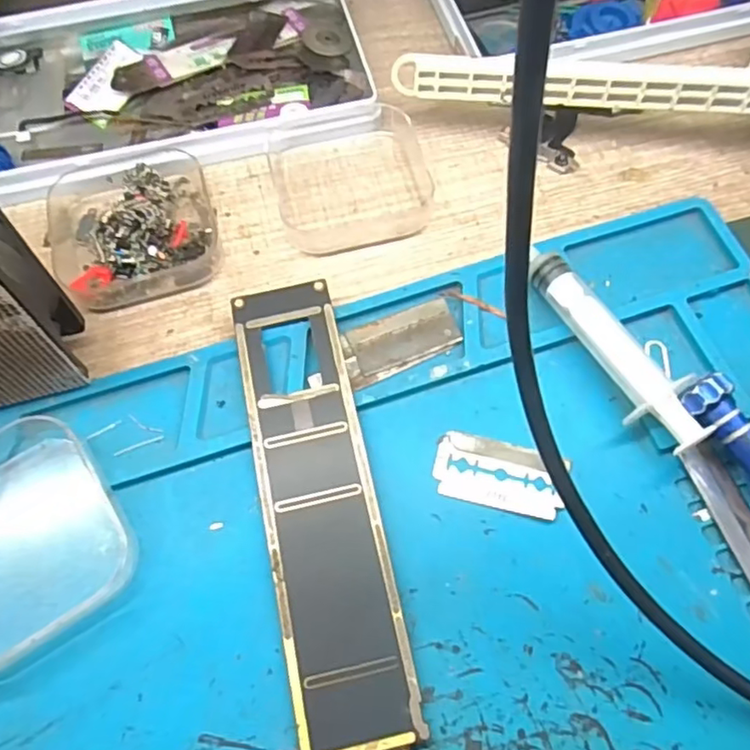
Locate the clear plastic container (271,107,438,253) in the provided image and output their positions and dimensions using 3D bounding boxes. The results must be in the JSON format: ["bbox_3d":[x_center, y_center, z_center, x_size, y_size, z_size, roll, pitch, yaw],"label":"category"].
[{"bbox_3d":[-0.009,-0.084,0.258,0.065,0.015,0.063,-15,65,-5],"label":"clear plastic container"}]

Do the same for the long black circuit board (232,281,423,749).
[{"bbox_3d":[-0.011,0.066,0.185,0.036,0.007,0.212,-12,65,-3],"label":"long black circuit board"}]

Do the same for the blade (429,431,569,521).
[{"bbox_3d":[0.041,0.032,0.202,0.042,0.004,0.022,12,66,8],"label":"blade"}]

